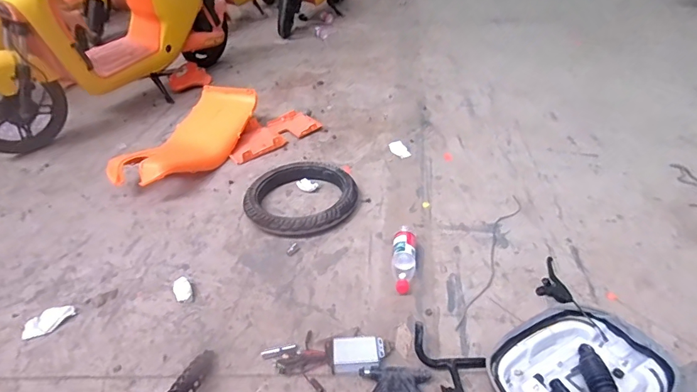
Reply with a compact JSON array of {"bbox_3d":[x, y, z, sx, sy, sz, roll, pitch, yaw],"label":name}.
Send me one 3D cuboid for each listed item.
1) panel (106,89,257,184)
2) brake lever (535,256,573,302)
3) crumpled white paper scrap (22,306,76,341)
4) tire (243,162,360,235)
[{"bbox_3d":[-0.623,-0.224,1.708,0.257,0.165,0.668,12,39,19],"label":"panel"},{"bbox_3d":[0.553,0.215,1.123,0.079,0.031,0.154,16,40,24],"label":"brake lever"},{"bbox_3d":[-0.784,0.323,1.105,0.063,0.022,0.117,23,43,31],"label":"crumpled white paper scrap"},{"bbox_3d":[-0.156,0.003,1.427,0.374,0.082,0.309,-3,36,-1],"label":"tire"}]

